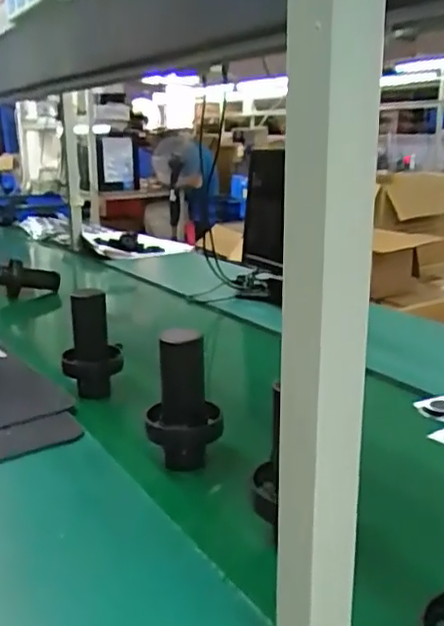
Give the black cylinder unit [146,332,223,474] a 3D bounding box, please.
[{"bbox_3d":[-0.047,0.121,0.795,0.092,0.196,0.077,2,19,0],"label":"black cylinder unit"}]

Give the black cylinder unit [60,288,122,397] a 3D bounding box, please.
[{"bbox_3d":[-0.209,0.046,1.006,0.096,0.161,0.082,-1,19,-10],"label":"black cylinder unit"}]

